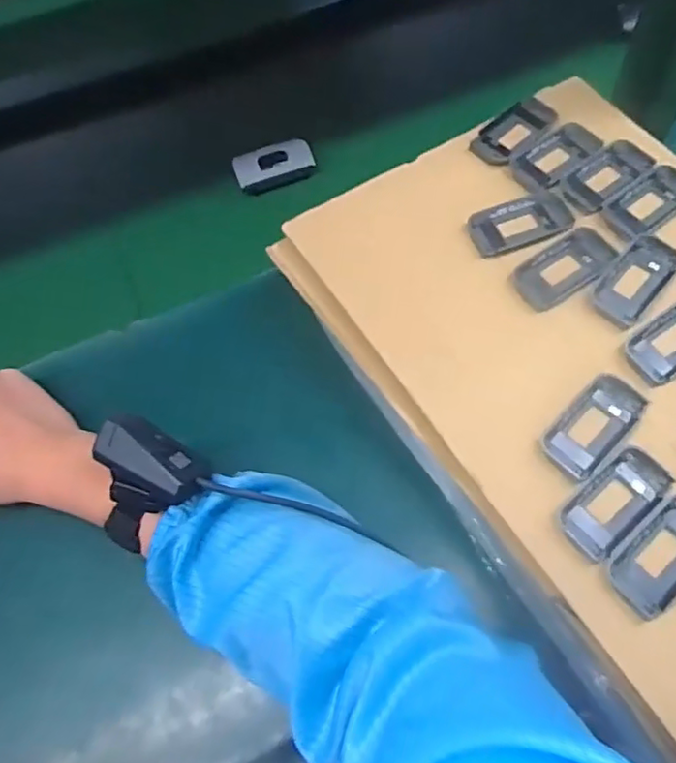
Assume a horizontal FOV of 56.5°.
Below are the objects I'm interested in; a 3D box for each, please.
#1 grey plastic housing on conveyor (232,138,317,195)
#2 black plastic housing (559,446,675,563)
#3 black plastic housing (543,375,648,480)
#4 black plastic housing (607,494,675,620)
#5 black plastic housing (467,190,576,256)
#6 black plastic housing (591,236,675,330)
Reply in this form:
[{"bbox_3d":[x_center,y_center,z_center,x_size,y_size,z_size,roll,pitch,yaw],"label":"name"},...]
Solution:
[{"bbox_3d":[-0.062,-0.208,0.602,0.075,0.028,0.034,-24,64,-10],"label":"grey plastic housing on conveyor"},{"bbox_3d":[0.166,0.071,0.379,0.074,0.009,0.035,-39,67,-17],"label":"black plastic housing"},{"bbox_3d":[0.164,0.028,0.403,0.038,0.009,0.075,40,70,20],"label":"black plastic housing"},{"bbox_3d":[0.190,0.100,0.365,0.074,0.010,0.038,-40,67,-17],"label":"black plastic housing"},{"bbox_3d":[0.136,-0.120,0.476,0.075,0.016,0.041,-15,61,-11],"label":"black plastic housing"},{"bbox_3d":[0.212,-0.073,0.445,0.038,0.015,0.077,39,70,20],"label":"black plastic housing"}]

